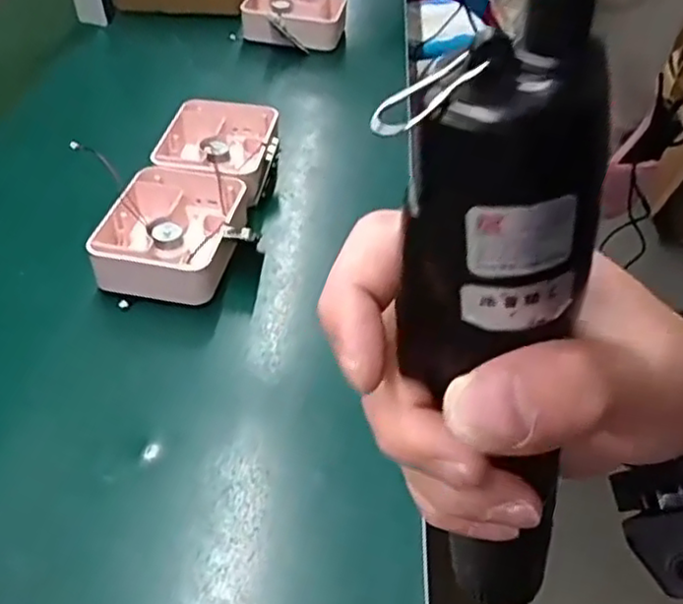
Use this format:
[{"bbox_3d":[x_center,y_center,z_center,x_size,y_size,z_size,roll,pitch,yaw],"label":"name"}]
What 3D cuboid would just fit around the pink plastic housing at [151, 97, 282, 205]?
[{"bbox_3d":[-0.119,-0.139,0.659,0.106,0.055,0.134,2,44,3],"label":"pink plastic housing"}]

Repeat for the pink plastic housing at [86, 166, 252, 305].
[{"bbox_3d":[-0.142,-0.055,0.570,0.112,0.050,0.132,5,44,5],"label":"pink plastic housing"}]

